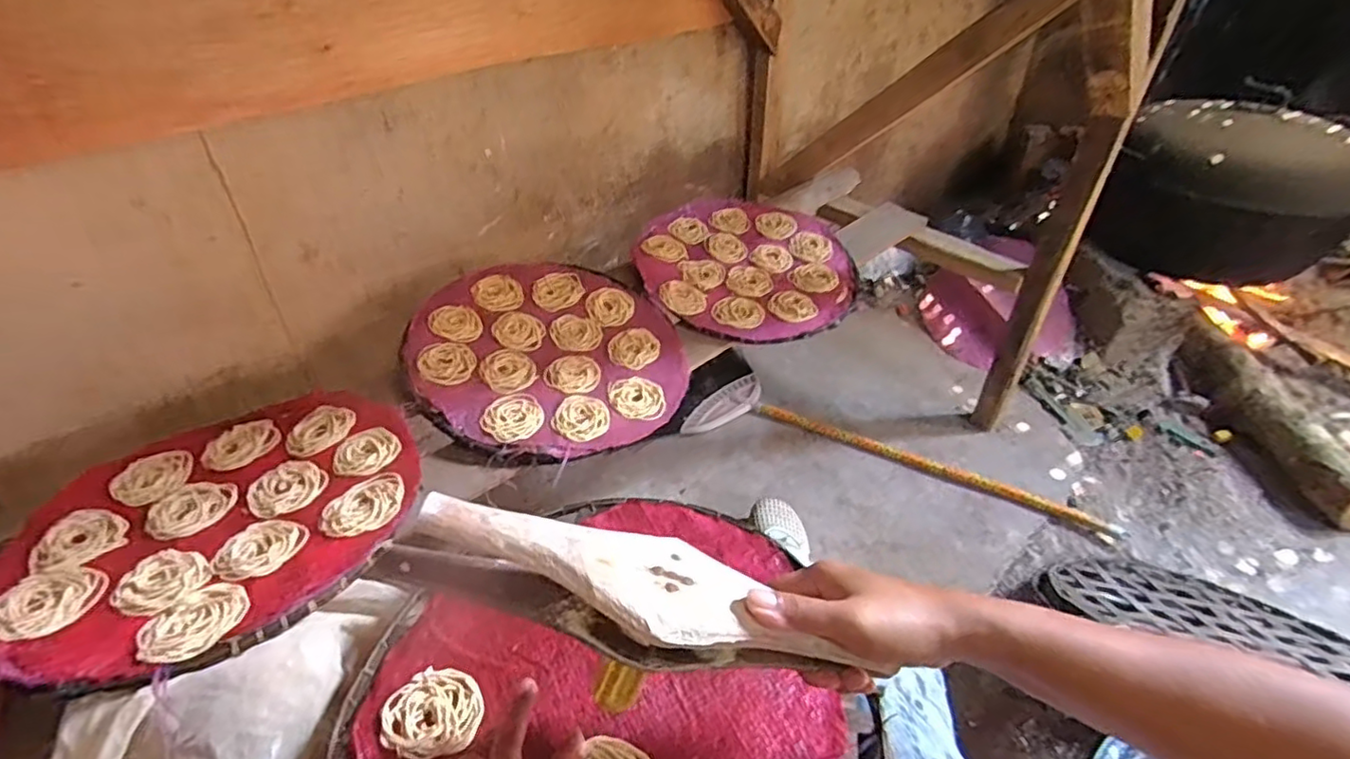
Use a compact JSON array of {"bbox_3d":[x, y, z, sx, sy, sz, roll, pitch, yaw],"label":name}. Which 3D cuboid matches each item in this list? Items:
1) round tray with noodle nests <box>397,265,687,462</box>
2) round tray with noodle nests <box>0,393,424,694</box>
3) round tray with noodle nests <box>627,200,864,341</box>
[{"bbox_3d":[-0.171,-0.038,0.850,0.344,0.022,0.345,6,48,-6],"label":"round tray with noodle nests"},{"bbox_3d":[-0.434,0.121,0.611,0.341,0.038,0.352,-1,40,1],"label":"round tray with noodle nests"},{"bbox_3d":[0.111,-0.193,1.041,0.344,0.053,0.374,-1,40,1],"label":"round tray with noodle nests"}]

